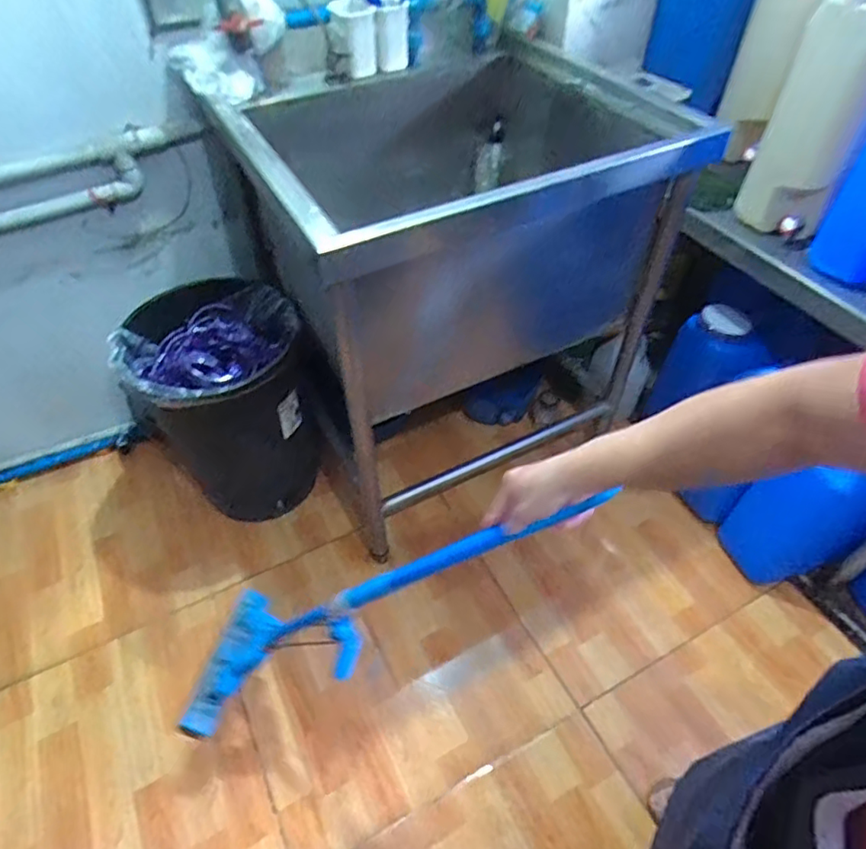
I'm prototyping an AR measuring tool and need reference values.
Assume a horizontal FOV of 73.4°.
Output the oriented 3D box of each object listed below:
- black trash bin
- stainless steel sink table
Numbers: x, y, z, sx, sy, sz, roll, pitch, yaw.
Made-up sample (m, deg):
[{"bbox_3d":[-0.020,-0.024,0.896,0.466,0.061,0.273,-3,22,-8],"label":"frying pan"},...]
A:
[{"bbox_3d":[-0.467,-0.024,1.384,0.345,0.510,0.372,35,58,26],"label":"black trash bin"},{"bbox_3d":[0.087,-0.317,1.334,0.873,0.799,0.656,-21,53,-17],"label":"stainless steel sink table"}]

